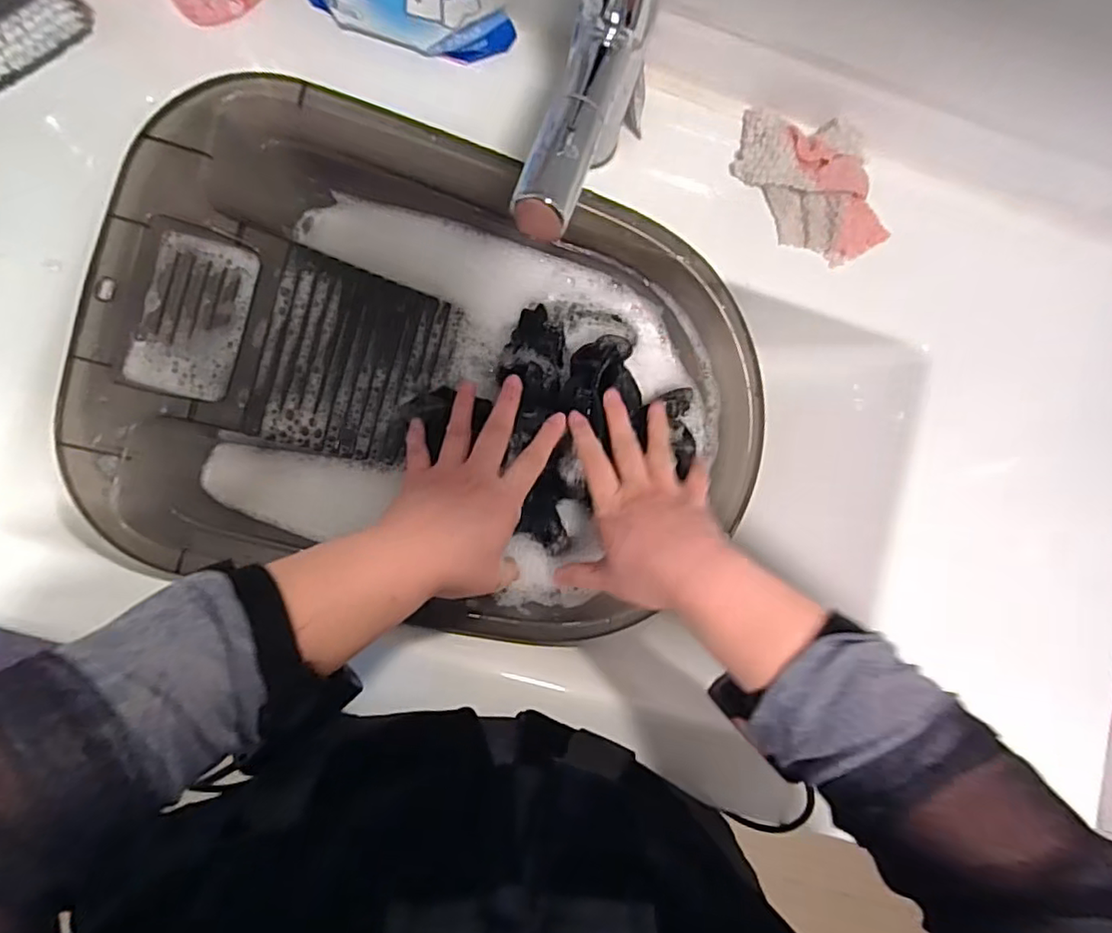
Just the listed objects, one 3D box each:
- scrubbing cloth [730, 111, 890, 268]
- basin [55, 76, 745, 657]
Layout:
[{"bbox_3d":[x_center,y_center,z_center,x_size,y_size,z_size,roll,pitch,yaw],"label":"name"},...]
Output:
[{"bbox_3d":[0.195,-0.216,0.456,0.088,0.030,0.129,-33,89,-8],"label":"scrubbing cloth"},{"bbox_3d":[-0.075,-0.050,0.444,0.458,0.098,0.306,17,84,-5],"label":"basin"}]

